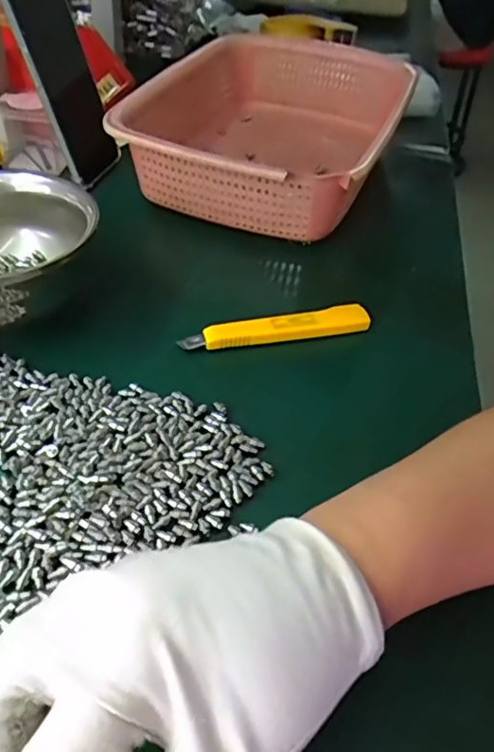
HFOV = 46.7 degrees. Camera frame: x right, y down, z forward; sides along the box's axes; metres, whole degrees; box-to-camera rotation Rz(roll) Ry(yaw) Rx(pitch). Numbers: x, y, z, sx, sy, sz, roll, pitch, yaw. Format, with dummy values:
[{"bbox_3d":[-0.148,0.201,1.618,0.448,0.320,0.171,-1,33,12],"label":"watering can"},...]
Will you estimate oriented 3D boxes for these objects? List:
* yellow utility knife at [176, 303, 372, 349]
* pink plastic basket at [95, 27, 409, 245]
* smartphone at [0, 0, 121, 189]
[{"bbox_3d":[0.021,-0.031,0.380,0.125,0.012,0.017,-9,46,-15],"label":"yellow utility knife"},{"bbox_3d":[0.025,-0.231,0.534,0.219,0.069,0.295,17,45,11],"label":"pink plastic basket"},{"bbox_3d":[-0.155,-0.254,0.489,0.013,0.168,0.085,-2,42,17],"label":"smartphone"}]

